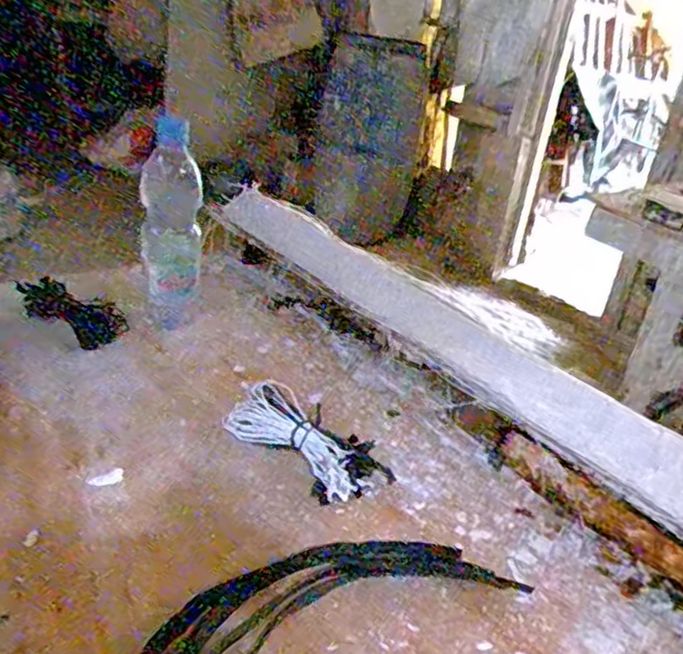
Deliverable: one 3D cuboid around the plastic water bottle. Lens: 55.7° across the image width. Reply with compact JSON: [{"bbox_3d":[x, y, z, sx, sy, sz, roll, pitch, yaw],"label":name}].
[{"bbox_3d":[-0.193,-0.112,0.734,0.063,0.233,0.060,4,30,-6],"label":"plastic water bottle"}]

